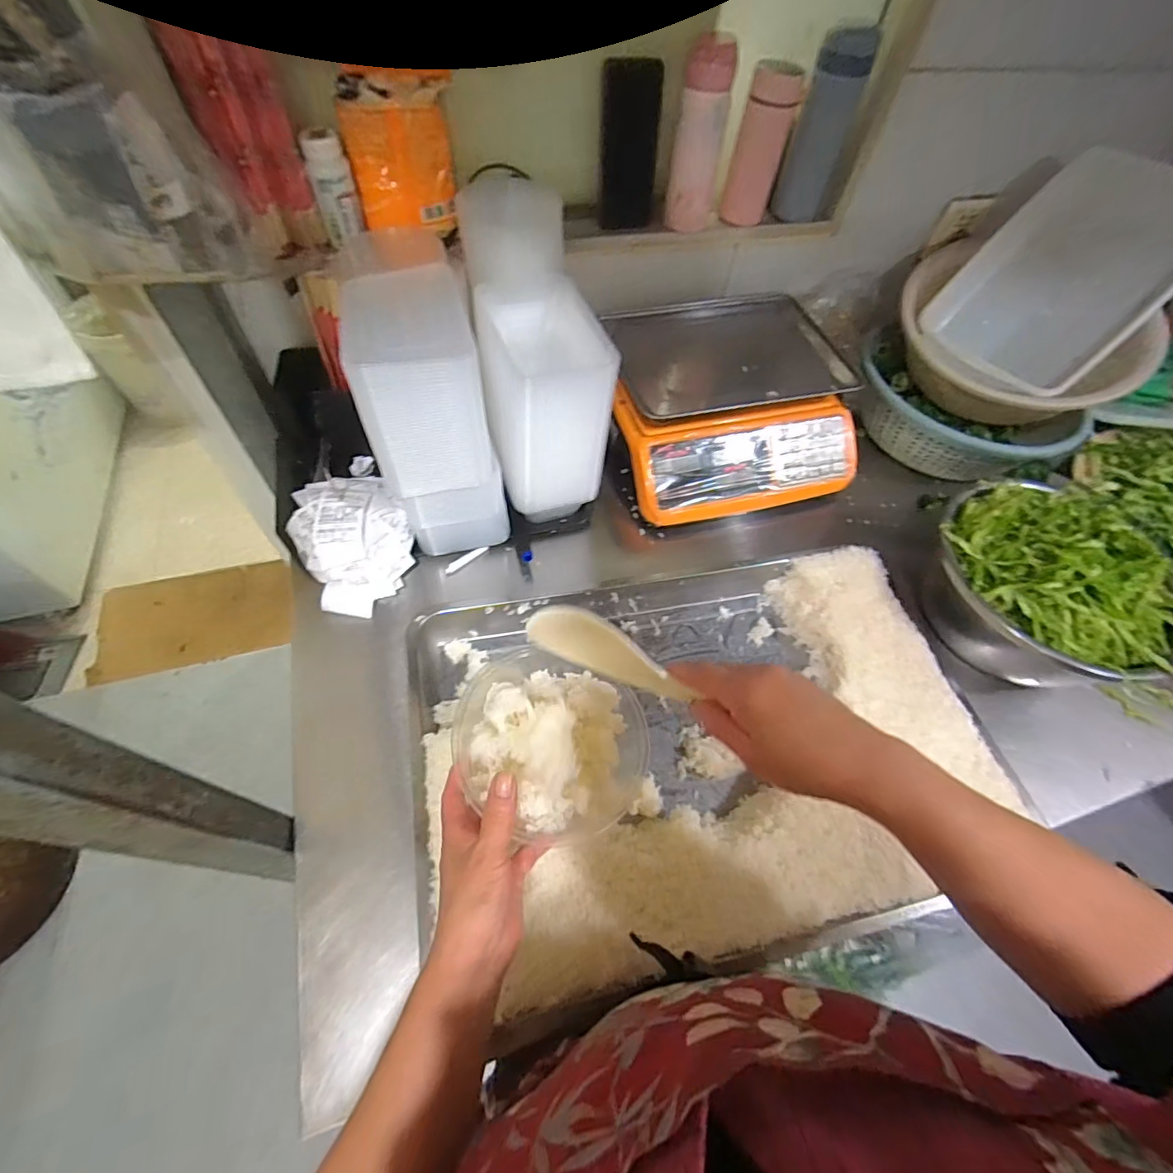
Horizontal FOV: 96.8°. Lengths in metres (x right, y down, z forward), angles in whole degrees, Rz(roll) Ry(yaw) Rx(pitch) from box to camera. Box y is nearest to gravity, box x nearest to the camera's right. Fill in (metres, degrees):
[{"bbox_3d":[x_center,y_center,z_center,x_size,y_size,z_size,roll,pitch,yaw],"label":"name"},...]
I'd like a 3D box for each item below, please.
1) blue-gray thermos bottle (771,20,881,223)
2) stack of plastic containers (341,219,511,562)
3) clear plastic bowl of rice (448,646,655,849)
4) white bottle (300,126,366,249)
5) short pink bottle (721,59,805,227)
[{"bbox_3d":[0.318,-0.611,0.697,0.076,0.187,0.064,23,59,11],"label":"blue-gray thermos bottle"},{"bbox_3d":[-0.172,-0.185,0.602,0.121,0.268,0.152,-9,59,-9],"label":"stack of plastic containers"},{"bbox_3d":[-0.026,0.122,0.438,0.155,0.075,0.159,2,58,-3],"label":"clear plastic bowl of rice"},{"bbox_3d":[-0.289,-0.457,0.600,0.046,0.095,0.045,-16,60,-13],"label":"white bottle"},{"bbox_3d":[0.233,-0.584,0.694,0.058,0.159,0.060,23,59,11],"label":"short pink bottle"}]

